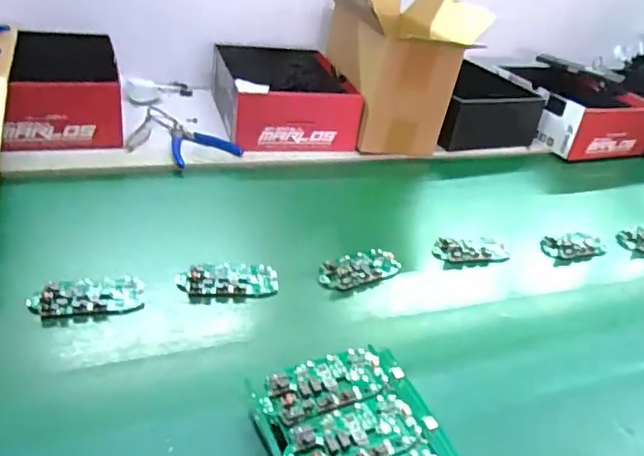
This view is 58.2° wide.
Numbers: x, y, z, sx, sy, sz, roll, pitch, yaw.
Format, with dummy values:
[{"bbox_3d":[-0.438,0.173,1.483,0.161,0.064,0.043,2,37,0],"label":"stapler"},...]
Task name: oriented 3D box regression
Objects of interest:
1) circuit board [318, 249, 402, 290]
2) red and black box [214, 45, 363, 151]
[{"bbox_3d":[0.042,0.044,0.634,0.098,0.012,0.046,-14,39,-30],"label":"circuit board"},{"bbox_3d":[-0.060,-0.206,0.893,0.196,0.088,0.196,-2,34,-15],"label":"red and black box"}]

